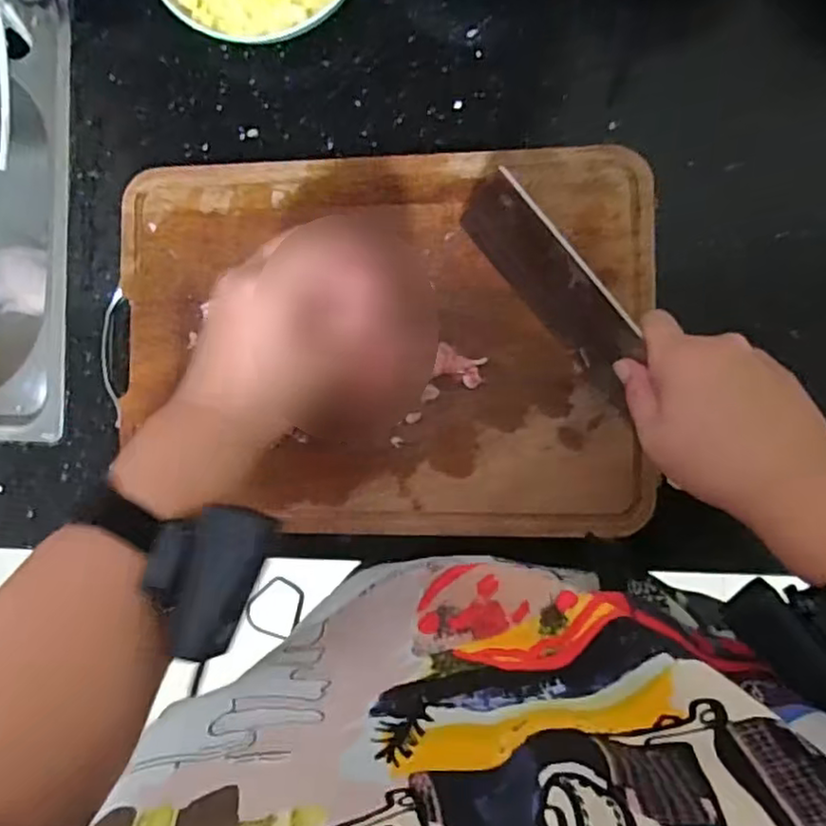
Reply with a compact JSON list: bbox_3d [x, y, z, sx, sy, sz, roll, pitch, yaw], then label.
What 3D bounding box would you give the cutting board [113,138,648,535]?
[{"bbox_3d":[-0.025,-0.052,0.492,0.392,0.041,0.279,0,89,6],"label":"cutting board"}]

